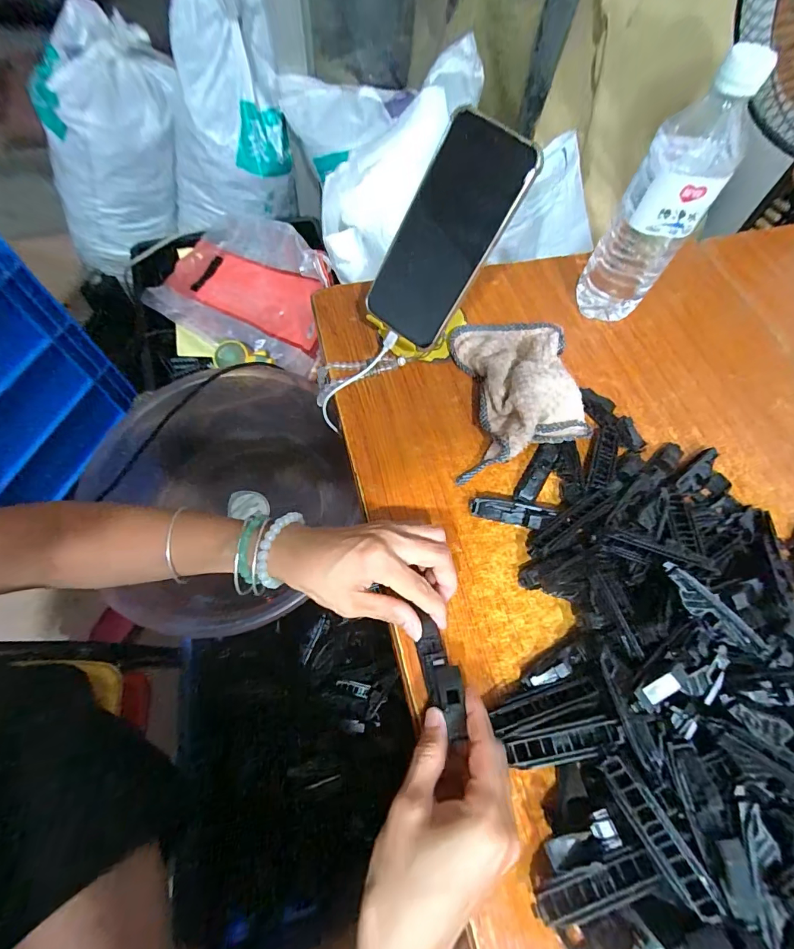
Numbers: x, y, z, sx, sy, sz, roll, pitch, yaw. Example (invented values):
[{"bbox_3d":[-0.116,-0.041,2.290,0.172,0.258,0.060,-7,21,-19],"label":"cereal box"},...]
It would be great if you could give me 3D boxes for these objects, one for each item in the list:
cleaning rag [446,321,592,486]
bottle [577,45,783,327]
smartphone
[{"bbox_3d":[0.114,-0.086,0.387,0.112,0.050,0.180,2,63,-3],"label":"cleaning rag"},{"bbox_3d":[0.237,-0.238,0.383,0.062,0.207,0.054,7,63,0],"label":"bottle"},{"bbox_3d":[0.037,-0.198,0.348,0.085,0.167,0.011,42,31,14],"label":"smartphone"}]

